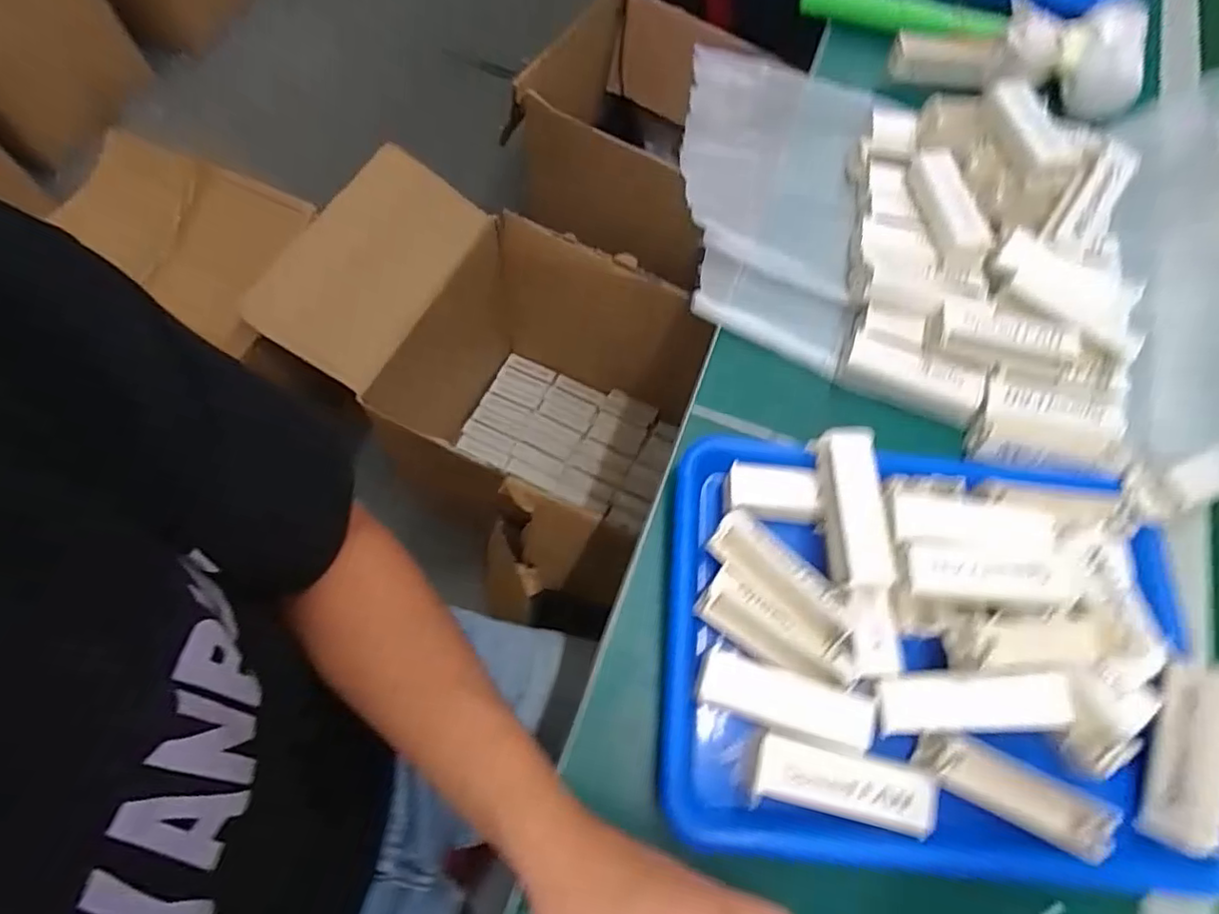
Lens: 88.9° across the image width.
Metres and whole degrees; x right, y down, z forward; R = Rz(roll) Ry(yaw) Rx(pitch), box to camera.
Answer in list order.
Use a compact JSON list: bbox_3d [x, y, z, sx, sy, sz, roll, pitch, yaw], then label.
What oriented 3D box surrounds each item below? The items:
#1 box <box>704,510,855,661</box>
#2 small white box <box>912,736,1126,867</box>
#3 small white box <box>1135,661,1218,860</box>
[{"bbox_3d":[0.112,0.078,0.402,0.037,0.019,0.101,-40,76,-18],"label":"box"},{"bbox_3d":[0.238,0.195,0.359,0.106,0.016,0.034,25,68,6],"label":"small white box"},{"bbox_3d":[0.344,0.174,0.365,0.033,0.026,0.108,19,83,6],"label":"small white box"}]

